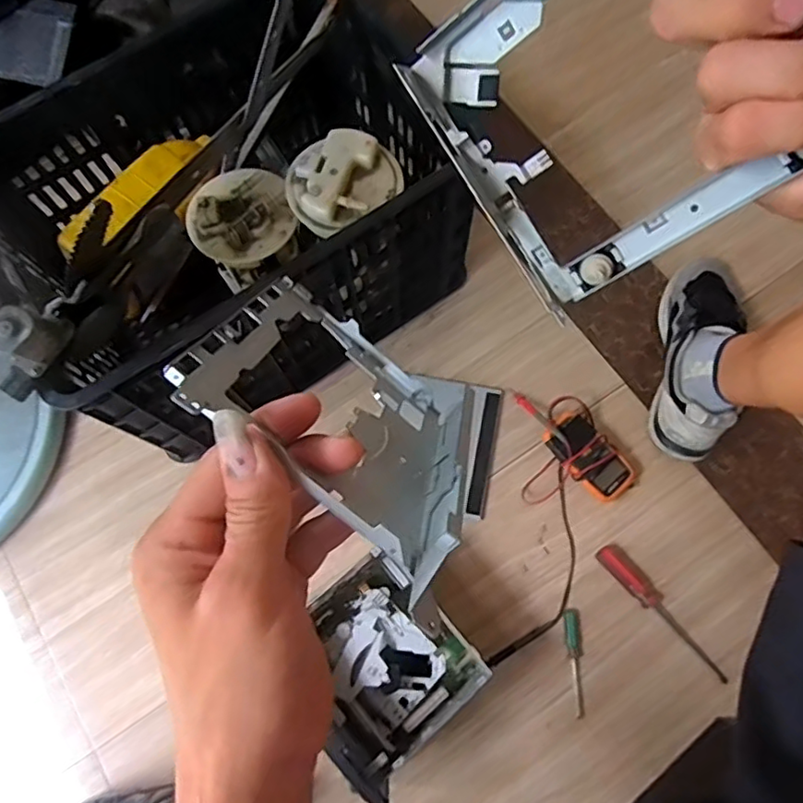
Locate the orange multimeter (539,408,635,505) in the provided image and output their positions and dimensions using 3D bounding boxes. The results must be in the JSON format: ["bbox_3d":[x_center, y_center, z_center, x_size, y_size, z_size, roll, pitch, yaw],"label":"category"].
[{"bbox_3d":[0.242,0.070,0.760,0.131,0.029,0.063,44,79,-3],"label":"orange multimeter"}]

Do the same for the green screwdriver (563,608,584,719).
[{"bbox_3d":[0.204,0.303,0.696,0.019,0.018,0.114,0,73,2],"label":"green screwdriver"}]

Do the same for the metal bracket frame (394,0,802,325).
[{"bbox_3d":[0.090,-0.121,0.231,0.147,0.014,0.125,-29,105,27],"label":"metal bracket frame"}]

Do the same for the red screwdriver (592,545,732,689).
[{"bbox_3d":[0.311,0.249,0.708,0.034,0.031,0.197,-39,76,-10],"label":"red screwdriver"}]

